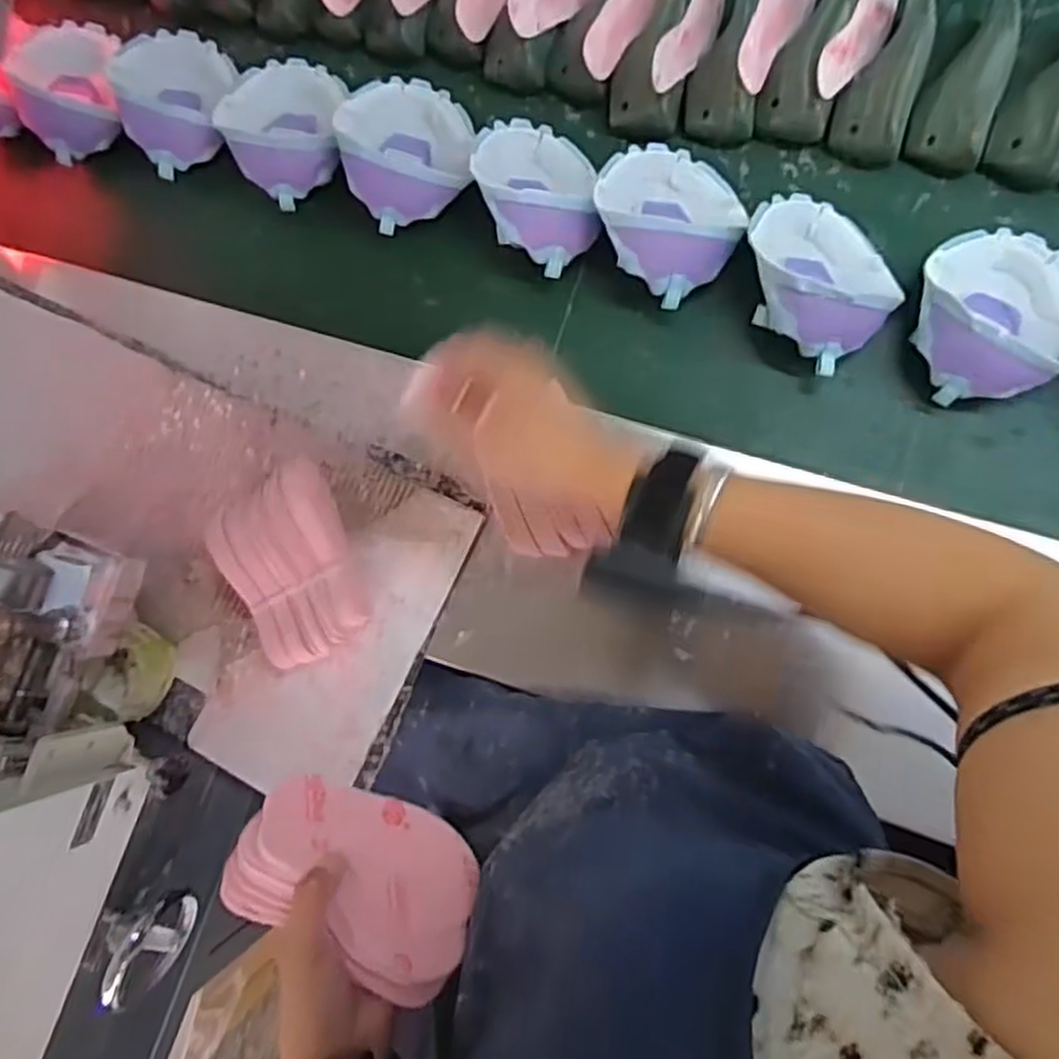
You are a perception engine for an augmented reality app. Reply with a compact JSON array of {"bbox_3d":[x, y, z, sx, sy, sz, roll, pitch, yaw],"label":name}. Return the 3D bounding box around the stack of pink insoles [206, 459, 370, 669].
[{"bbox_3d":[-0.192,0.031,0.607,0.090,0.058,0.145,-23,83,5],"label":"stack of pink insoles"}]

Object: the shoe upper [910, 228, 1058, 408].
[{"bbox_3d":[0.360,-0.170,0.567,0.116,0.060,0.144,1,86,8],"label":"shoe upper"}]

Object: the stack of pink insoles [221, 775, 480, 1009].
[{"bbox_3d":[-0.106,0.217,0.461,0.145,0.042,0.088,26,59,-1],"label":"stack of pink insoles"}]

